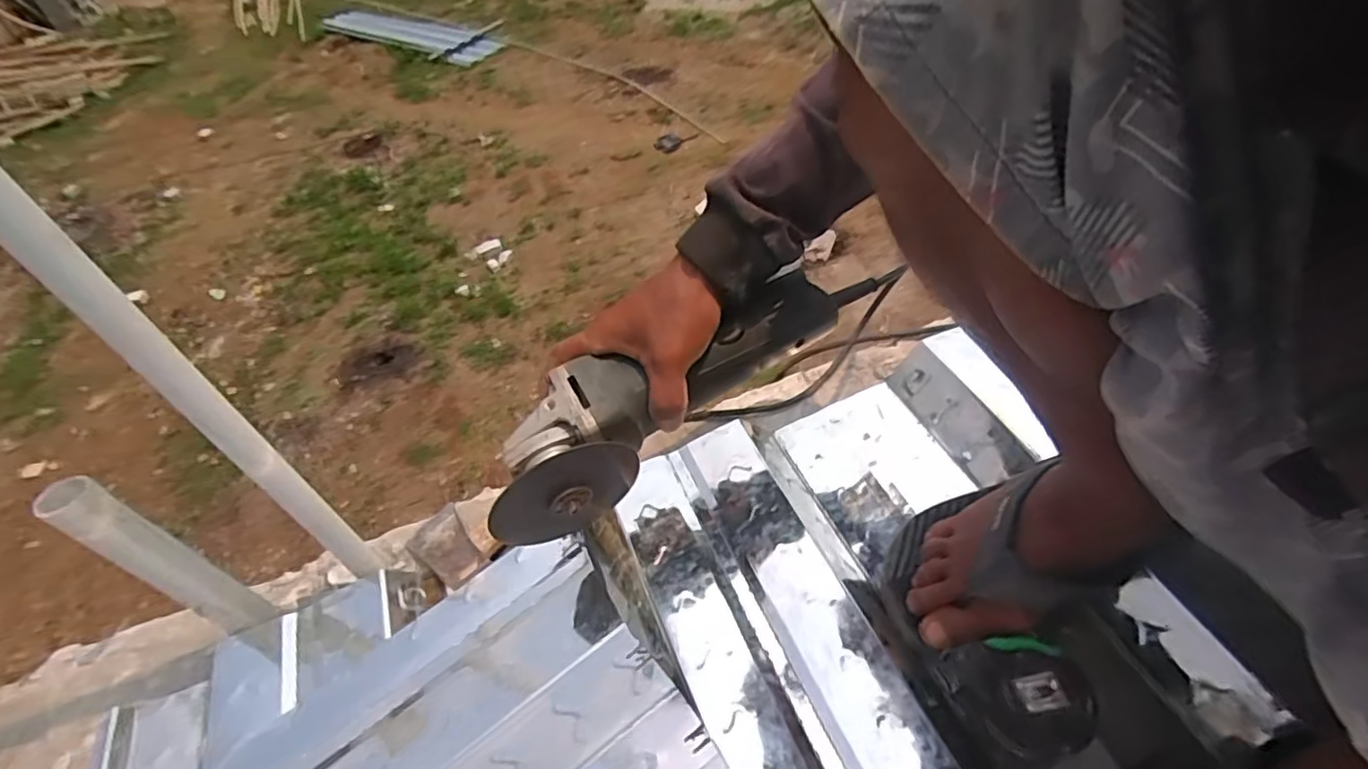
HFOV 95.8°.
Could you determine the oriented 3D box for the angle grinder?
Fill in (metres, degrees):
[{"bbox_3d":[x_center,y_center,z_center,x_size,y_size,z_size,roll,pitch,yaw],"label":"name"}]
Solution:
[{"bbox_3d":[0.005,-0.001,0.450,0.321,0.084,0.074,-31,52,-14],"label":"angle grinder"}]

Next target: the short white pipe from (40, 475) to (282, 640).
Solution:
[{"bbox_3d":[-0.375,0.131,0.449,0.038,0.178,0.031,15,56,19],"label":"short white pipe"}]

